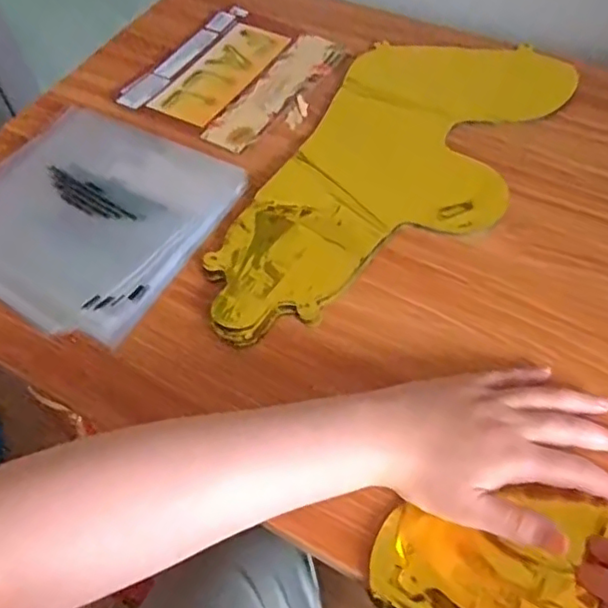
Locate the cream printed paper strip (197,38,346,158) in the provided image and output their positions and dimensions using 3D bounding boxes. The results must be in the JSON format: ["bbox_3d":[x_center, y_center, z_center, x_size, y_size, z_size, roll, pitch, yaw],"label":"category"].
[{"bbox_3d":[-0.028,-0.217,0.618,0.057,0.006,0.189,27,61,20],"label":"cream printed paper strip"}]

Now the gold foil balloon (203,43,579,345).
[{"bbox_3d":[0.080,-0.119,0.545,0.192,0.014,0.415,25,62,20],"label":"gold foil balloon"}]

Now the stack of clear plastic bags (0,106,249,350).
[{"bbox_3d":[-0.198,-0.084,0.534,0.228,0.014,0.206,24,60,19],"label":"stack of clear plastic bags"}]

